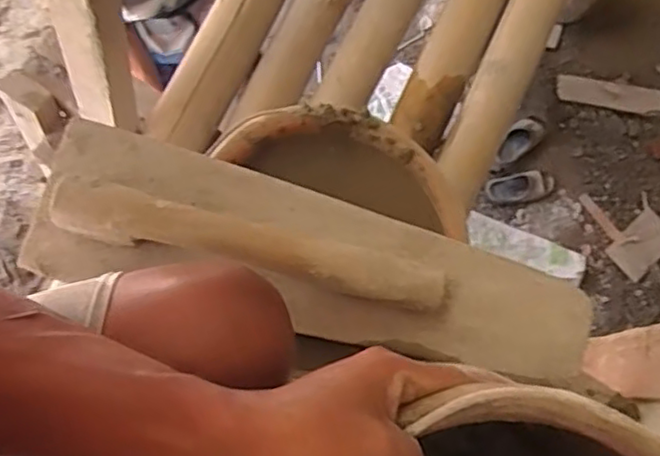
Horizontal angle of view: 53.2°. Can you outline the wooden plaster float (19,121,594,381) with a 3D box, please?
[{"bbox_3d":[-0.002,0.029,0.526,0.451,0.083,0.121,16,76,2],"label":"wooden plaster float"}]

